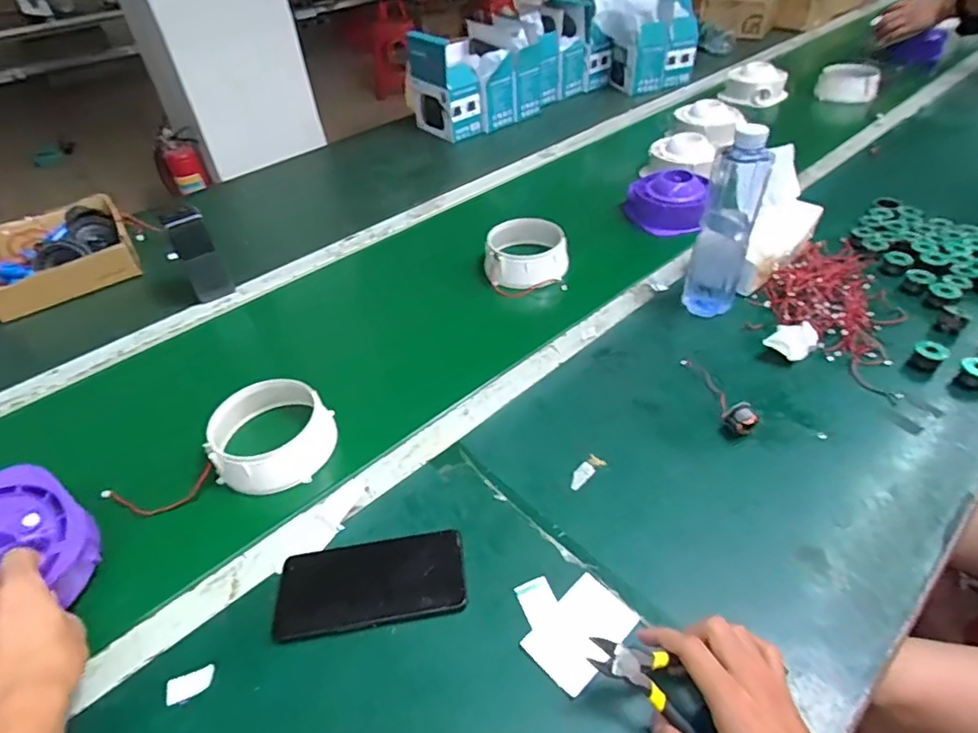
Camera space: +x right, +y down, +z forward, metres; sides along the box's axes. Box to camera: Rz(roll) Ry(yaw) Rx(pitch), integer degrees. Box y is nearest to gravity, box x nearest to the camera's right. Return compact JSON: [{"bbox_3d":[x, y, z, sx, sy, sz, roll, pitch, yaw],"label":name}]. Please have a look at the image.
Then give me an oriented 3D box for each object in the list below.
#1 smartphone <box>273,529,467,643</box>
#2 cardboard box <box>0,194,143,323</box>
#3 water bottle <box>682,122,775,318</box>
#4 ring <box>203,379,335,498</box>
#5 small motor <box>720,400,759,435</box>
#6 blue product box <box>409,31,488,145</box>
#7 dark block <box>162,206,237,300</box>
[{"bbox_3d":[-0.103,0.192,0.483,0.164,0.005,0.079,-8,43,-4],"label":"smartphone"},{"bbox_3d":[-0.699,-0.182,0.881,0.217,0.066,0.192,-31,49,-25],"label":"cardboard box"},{"bbox_3d":[0.305,-0.183,0.700,0.069,0.250,0.071,15,47,20],"label":"water bottle"},{"bbox_3d":[-0.233,0.073,0.583,0.118,0.064,0.104,-10,43,-6],"label":"ring"},{"bbox_3d":[0.267,0.053,0.582,0.023,0.025,0.031,-10,43,-6],"label":"small motor"},{"bbox_3d":[-0.102,-0.635,1.237,0.093,0.198,0.153,-36,51,-29],"label":"blue product box"},{"bbox_3d":[-0.429,-0.165,0.805,0.057,0.128,0.044,-25,47,-20],"label":"dark block"}]

